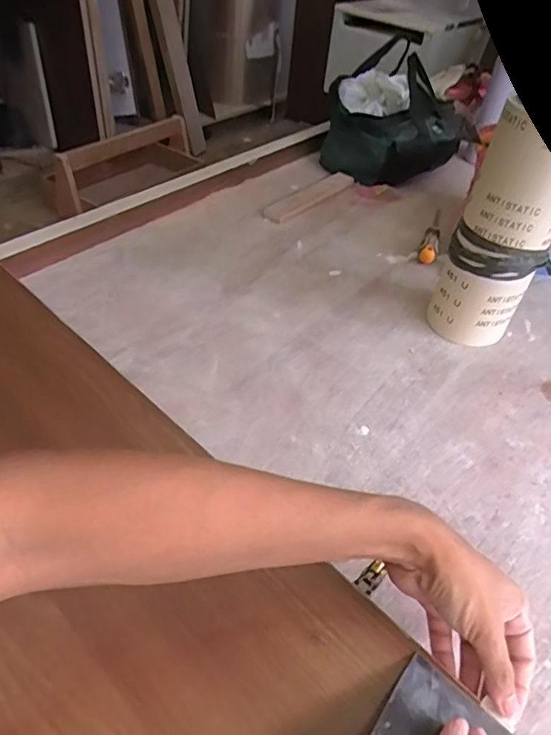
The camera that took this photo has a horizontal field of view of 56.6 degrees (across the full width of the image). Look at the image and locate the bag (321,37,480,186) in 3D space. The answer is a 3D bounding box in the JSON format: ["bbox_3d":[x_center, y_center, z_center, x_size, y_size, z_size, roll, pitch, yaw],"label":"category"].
[{"bbox_3d":[0.265,-0.529,1.089,0.285,0.213,0.197,-25,51,-26],"label":"bag"}]

